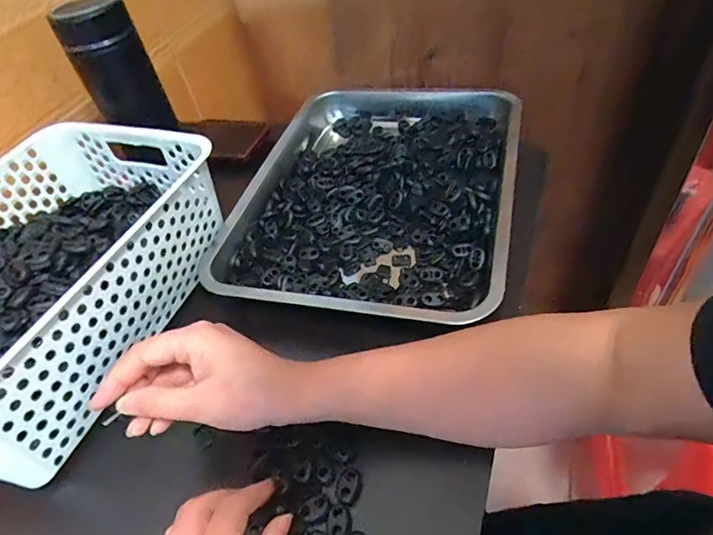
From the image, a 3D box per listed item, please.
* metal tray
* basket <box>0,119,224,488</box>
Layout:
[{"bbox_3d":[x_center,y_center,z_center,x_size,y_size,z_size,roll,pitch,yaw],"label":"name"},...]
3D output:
[{"bbox_3d":[0.027,-0.102,0.525,0.285,0.063,0.414,9,50,14],"label":"metal tray"},{"bbox_3d":[-0.277,0.003,0.398,0.222,0.087,0.311,9,50,18],"label":"basket"}]

